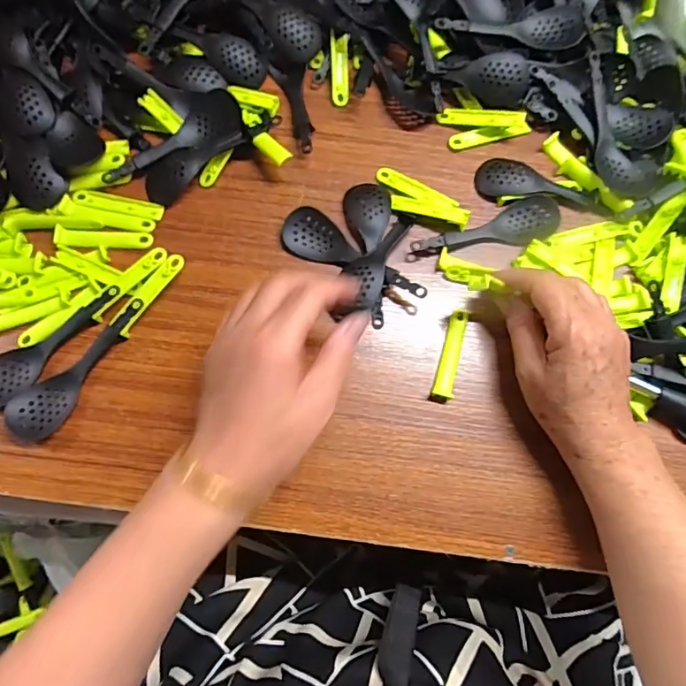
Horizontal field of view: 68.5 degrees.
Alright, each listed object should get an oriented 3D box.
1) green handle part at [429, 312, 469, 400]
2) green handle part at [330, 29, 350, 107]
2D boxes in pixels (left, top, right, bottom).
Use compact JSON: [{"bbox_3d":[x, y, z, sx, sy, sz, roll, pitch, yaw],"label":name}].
[{"bbox_3d":[0.088,0.010,0.407,0.017,0.014,0.078,17,76,3],"label":"green handle part"},{"bbox_3d":[-0.003,-0.251,0.463,0.017,0.007,0.062,0,99,1],"label":"green handle part"}]

